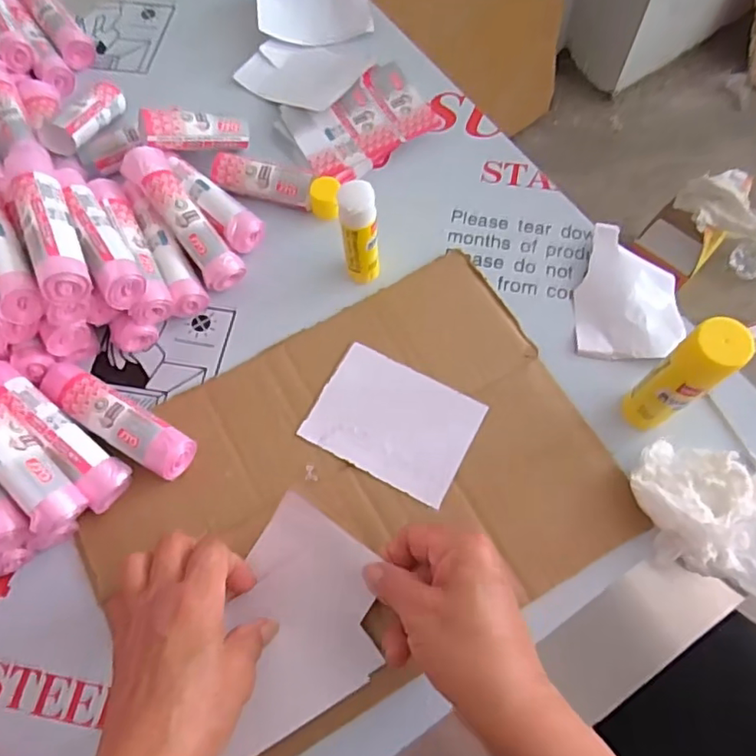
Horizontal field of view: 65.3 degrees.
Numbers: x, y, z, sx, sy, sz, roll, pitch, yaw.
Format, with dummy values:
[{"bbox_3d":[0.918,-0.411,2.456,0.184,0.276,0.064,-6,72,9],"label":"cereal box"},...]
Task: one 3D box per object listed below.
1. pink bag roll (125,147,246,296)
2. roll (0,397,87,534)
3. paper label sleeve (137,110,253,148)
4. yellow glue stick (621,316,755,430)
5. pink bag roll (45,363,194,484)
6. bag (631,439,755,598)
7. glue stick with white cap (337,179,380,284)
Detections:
[{"bbox_3d":[-0.144,-0.119,0.443,0.031,0.024,0.119,-36,88,-11],"label":"pink bag roll"},{"bbox_3d":[-0.224,0.041,0.356,0.028,0.025,0.117,-41,88,-13],"label":"roll"},{"bbox_3d":[-0.144,-0.196,0.470,0.080,0.022,0.022,-8,67,-28],"label":"paper label sleeve"},{"bbox_3d":[0.180,0.002,0.353,0.027,0.111,0.030,-35,72,-11],"label":"yellow glue stick"},{"bbox_3d":[-0.178,0.028,0.400,0.118,0.028,0.030,29,73,12],"label":"pink bag roll"},{"bbox_3d":[0.213,0.087,0.357,0.114,0.043,0.072,29,73,12],"label":"bag"},{"bbox_3d":[-0.012,-0.098,0.413,0.024,0.090,0.023,-3,69,1],"label":"glue stick with white cap"}]

